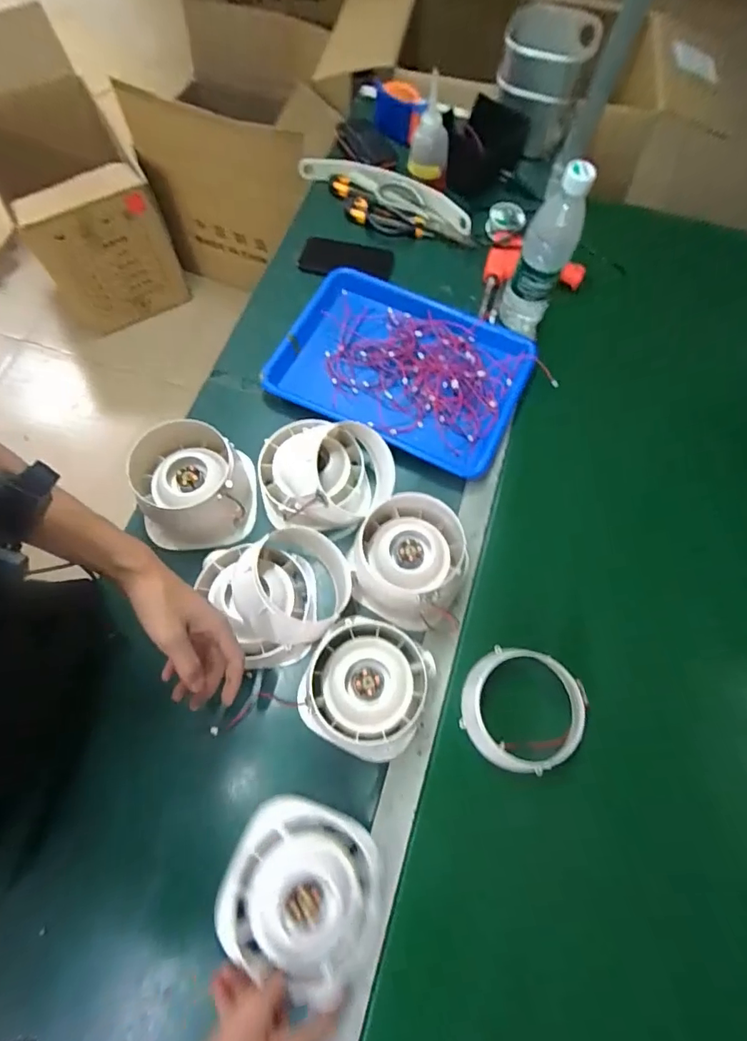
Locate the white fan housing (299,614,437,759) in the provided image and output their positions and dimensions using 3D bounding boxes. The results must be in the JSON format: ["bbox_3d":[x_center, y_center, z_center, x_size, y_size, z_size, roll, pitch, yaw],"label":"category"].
[{"bbox_3d":[-0.007,0.176,0.533,0.135,0.074,0.135,1,68,-2],"label":"white fan housing"}]

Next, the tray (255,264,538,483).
[{"bbox_3d":[0.041,-0.216,0.714,0.333,0.032,0.242,24,71,6],"label":"tray"}]

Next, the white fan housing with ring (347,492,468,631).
[{"bbox_3d":[0.038,0.045,0.580,0.121,0.083,0.132,17,69,4],"label":"white fan housing with ring"}]

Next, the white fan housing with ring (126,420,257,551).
[{"bbox_3d":[-0.217,-0.037,0.607,0.125,0.111,0.122,1,68,-2],"label":"white fan housing with ring"}]

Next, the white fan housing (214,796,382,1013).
[{"bbox_3d":[-0.066,0.342,0.459,0.140,0.057,0.126,26,71,7],"label":"white fan housing"}]

